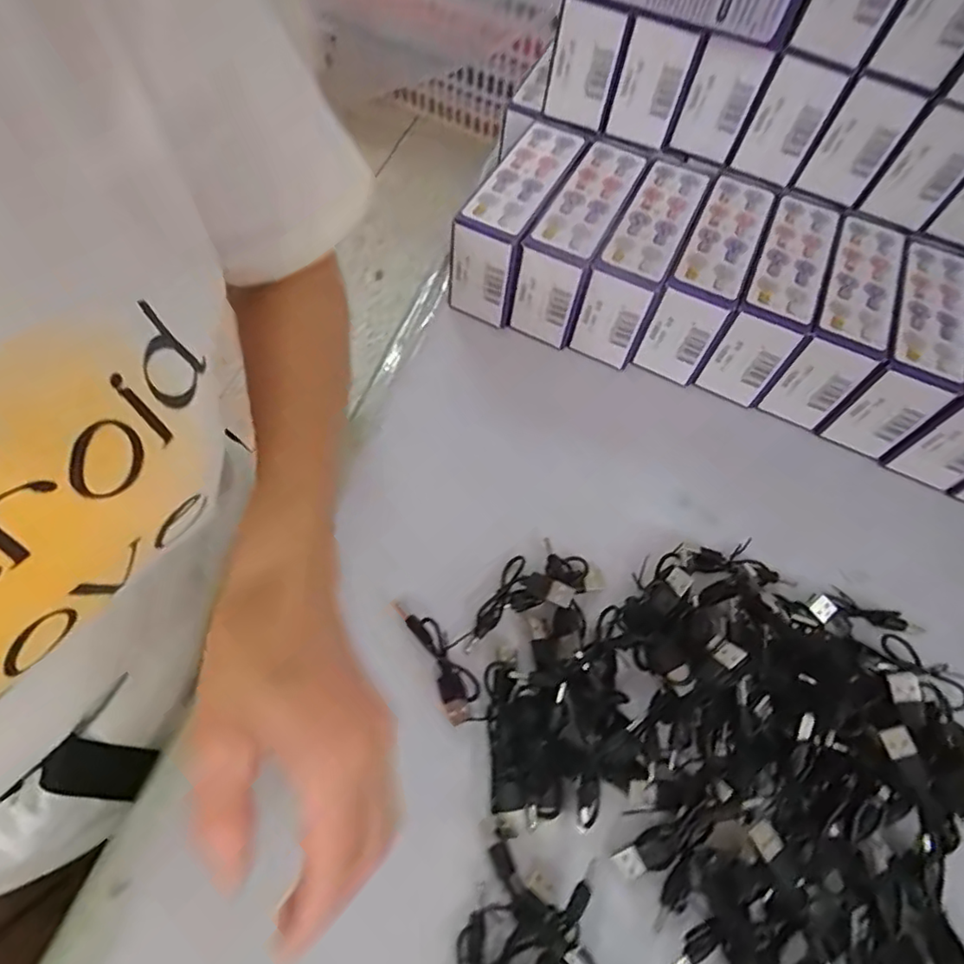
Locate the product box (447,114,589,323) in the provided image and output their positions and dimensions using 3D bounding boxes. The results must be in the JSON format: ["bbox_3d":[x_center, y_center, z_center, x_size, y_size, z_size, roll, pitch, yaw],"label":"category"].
[{"bbox_3d":[0.026,-0.188,0.445,0.047,0.077,0.142,27,62,8],"label":"product box"}]

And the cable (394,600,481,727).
[{"bbox_3d":[-0.024,0.094,0.327,0.021,0.008,0.070,-28,66,-19],"label":"cable"}]

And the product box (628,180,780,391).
[{"bbox_3d":[0.161,-0.145,0.439,0.046,0.082,0.136,27,62,8],"label":"product box"}]

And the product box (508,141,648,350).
[{"bbox_3d":[0.072,-0.174,0.443,0.047,0.077,0.136,27,62,9],"label":"product box"}]

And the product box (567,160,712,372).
[{"bbox_3d":[0.114,-0.159,0.438,0.047,0.077,0.137,25,62,7],"label":"product box"}]

